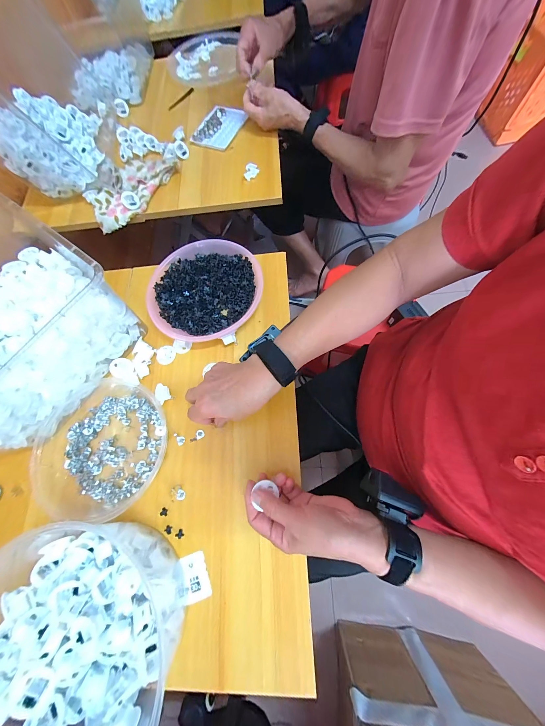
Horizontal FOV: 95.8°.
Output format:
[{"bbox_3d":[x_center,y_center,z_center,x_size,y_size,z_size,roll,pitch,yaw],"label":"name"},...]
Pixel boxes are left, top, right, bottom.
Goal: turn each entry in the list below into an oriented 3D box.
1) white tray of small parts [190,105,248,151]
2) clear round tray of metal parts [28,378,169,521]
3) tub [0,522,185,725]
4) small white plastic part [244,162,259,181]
[{"bbox_3d":[-0.122,-0.558,0.582,0.097,0.012,0.133,30,78,7],"label":"white tray of small parts"},{"bbox_3d":[-0.253,0.124,0.360,0.174,0.027,0.189,-2,72,5],"label":"clear round tray of metal parts"},{"bbox_3d":[-0.217,0.294,0.263,0.239,0.092,0.209,16,72,8],"label":"tub"},{"bbox_3d":[-0.045,-0.415,0.534,0.030,0.010,0.043,-1,72,5],"label":"small white plastic part"}]

